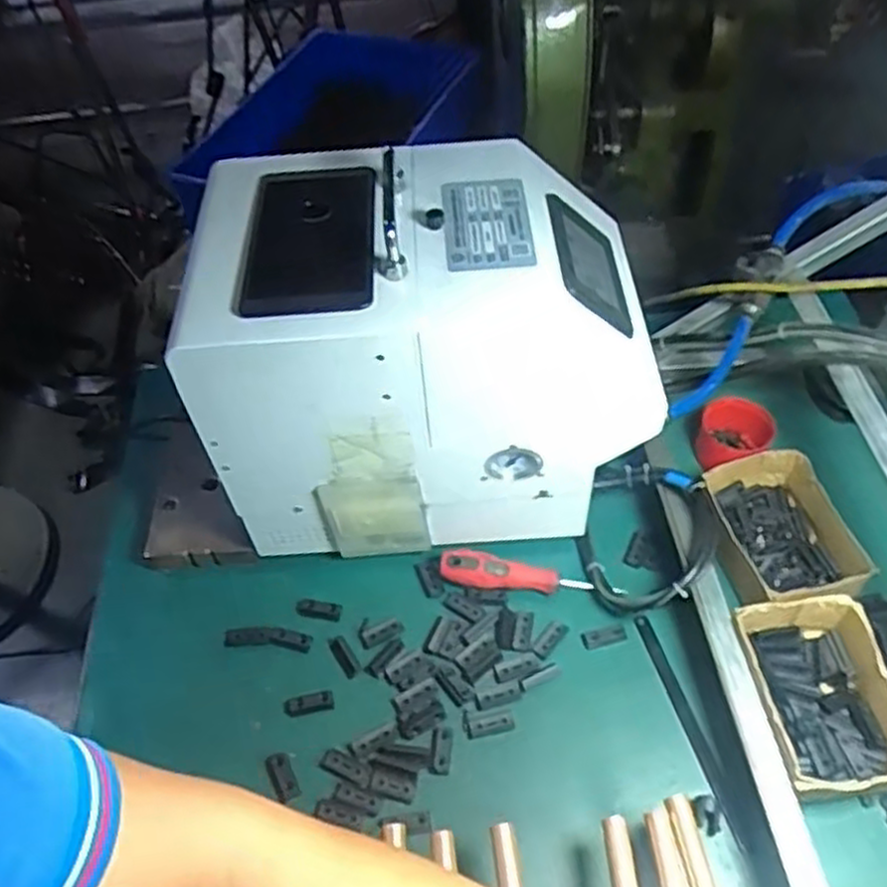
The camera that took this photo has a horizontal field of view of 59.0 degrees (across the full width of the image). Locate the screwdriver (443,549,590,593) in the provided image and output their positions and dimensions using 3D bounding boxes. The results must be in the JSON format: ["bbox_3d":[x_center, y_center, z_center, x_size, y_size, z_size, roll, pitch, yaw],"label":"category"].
[{"bbox_3d":[0.078,0.114,0.686,0.158,0.032,0.025,4,53,7],"label":"screwdriver"}]

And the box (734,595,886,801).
[{"bbox_3d":[0.287,0.191,0.596,0.106,0.045,0.141,-5,52,1],"label":"box"}]

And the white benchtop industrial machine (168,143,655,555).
[{"bbox_3d":[-0.013,-0.066,0.678,0.340,0.298,0.213,-5,52,1],"label":"white benchtop industrial machine"}]

